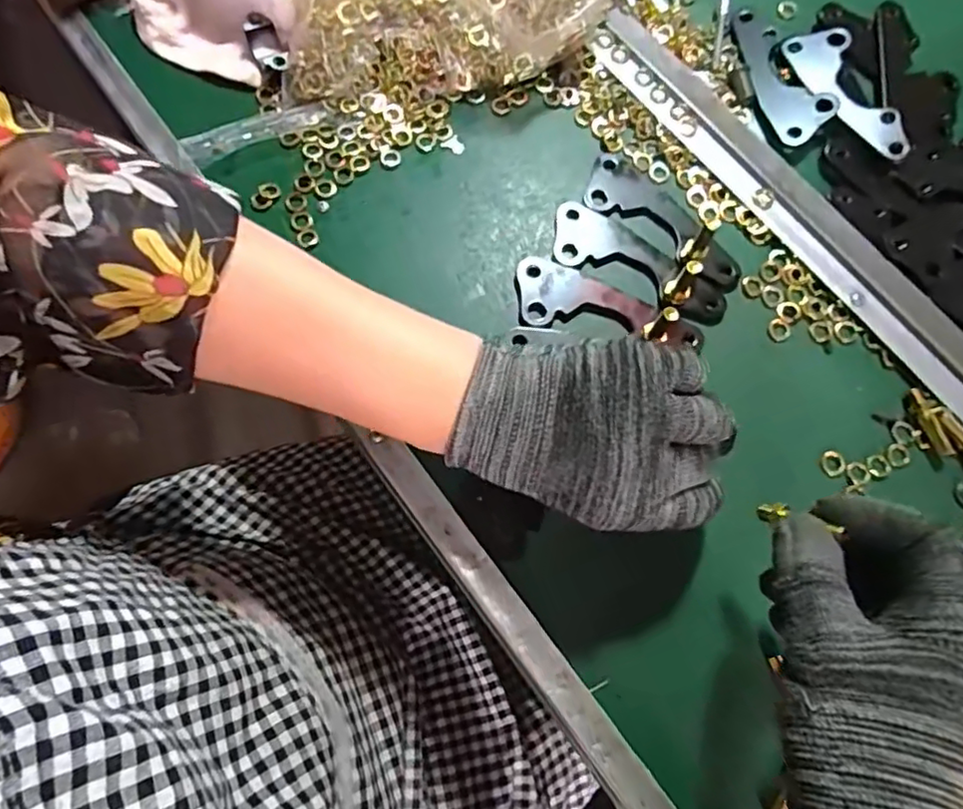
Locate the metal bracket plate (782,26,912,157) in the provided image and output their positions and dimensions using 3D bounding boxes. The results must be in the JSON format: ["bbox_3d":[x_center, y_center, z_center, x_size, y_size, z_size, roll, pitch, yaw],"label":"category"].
[{"bbox_3d":[0.227,-0.194,0.390,0.037,0.013,0.102,-16,74,-4],"label":"metal bracket plate"}]

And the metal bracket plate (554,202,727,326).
[{"bbox_3d":[0.089,-0.079,0.365,0.112,0.004,0.037,36,77,10],"label":"metal bracket plate"}]

